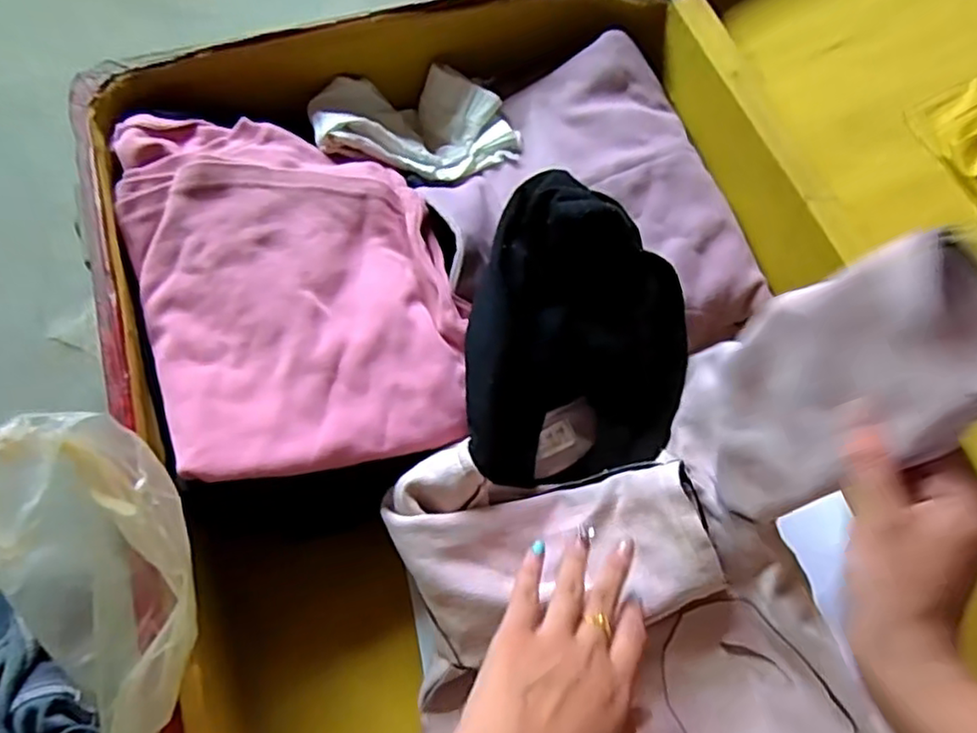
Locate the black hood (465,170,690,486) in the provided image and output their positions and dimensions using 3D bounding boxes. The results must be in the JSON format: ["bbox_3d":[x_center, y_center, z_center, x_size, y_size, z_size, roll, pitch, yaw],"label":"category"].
[{"bbox_3d":[0.063,-0.029,0.481,0.158,0.134,0.200,-3,66,-3],"label":"black hood"}]

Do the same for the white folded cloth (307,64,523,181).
[{"bbox_3d":[-0.065,-0.207,0.587,0.164,0.061,0.108,-12,66,-7],"label":"white folded cloth"}]

